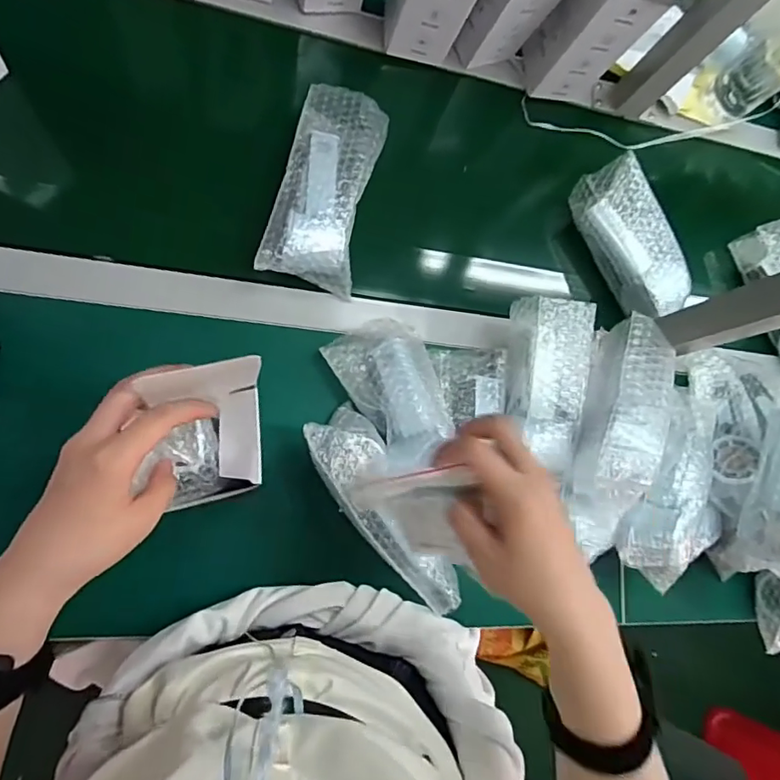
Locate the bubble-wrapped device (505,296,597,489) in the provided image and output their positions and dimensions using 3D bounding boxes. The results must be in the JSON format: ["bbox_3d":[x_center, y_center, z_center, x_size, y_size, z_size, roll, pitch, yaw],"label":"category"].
[{"bbox_3d":[0.158,-0.003,0.554,0.072,0.062,0.181,8,90,-10],"label":"bubble-wrapped device"}]

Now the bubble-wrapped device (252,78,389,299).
[{"bbox_3d":[-0.062,-0.210,0.538,0.090,0.048,0.209,13,89,-10],"label":"bubble-wrapped device"}]

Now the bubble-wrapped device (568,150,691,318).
[{"bbox_3d":[0.289,-0.179,0.639,0.073,0.056,0.182,-27,95,-8],"label":"bubble-wrapped device"}]

